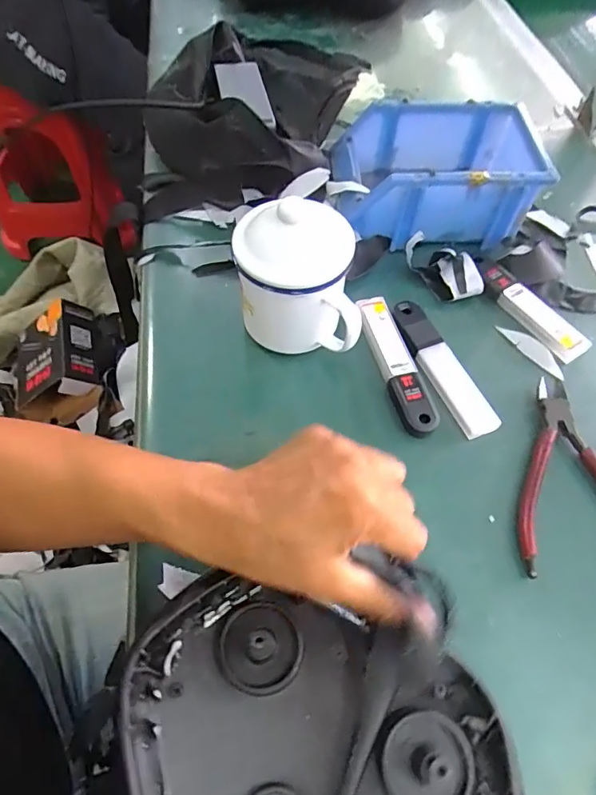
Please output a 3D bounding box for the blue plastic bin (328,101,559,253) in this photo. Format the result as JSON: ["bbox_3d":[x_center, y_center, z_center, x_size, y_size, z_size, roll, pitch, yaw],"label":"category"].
[{"bbox_3d":[0.136,-0.207,0.462,0.193,0.072,0.124,-3,59,-5],"label":"blue plastic bin"}]

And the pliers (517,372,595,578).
[{"bbox_3d":[0.199,0.055,0.348,0.087,0.011,0.151,12,59,5],"label":"pliers"}]

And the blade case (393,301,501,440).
[{"bbox_3d":[0.111,-0.025,0.390,0.030,0.012,0.126,-18,61,-13],"label":"blade case"}]

